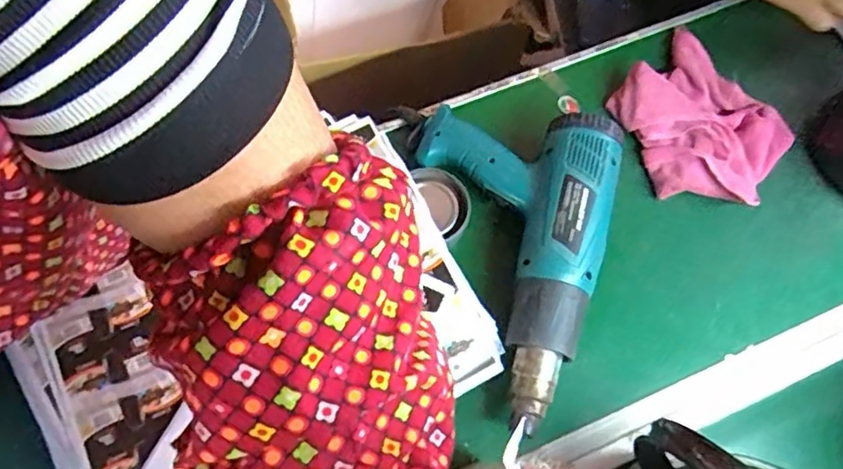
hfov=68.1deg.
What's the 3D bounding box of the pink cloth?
[{"bbox_3d":[0.273,-0.106,0.620,0.156,0.043,0.168,-43,79,-12],"label":"pink cloth"}]

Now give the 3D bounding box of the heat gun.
[{"bbox_3d":[0.064,0.016,0.540,0.174,0.064,0.264,13,74,2],"label":"heat gun"}]

